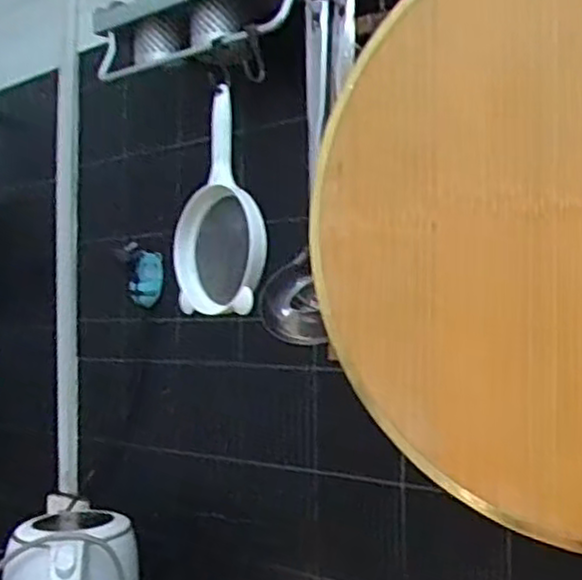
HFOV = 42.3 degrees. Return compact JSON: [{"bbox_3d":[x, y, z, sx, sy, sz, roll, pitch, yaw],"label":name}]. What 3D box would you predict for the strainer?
[{"bbox_3d":[-0.070,-0.077,0.718,0.044,0.195,0.124,0,-2,-27],"label":"strainer"}]

